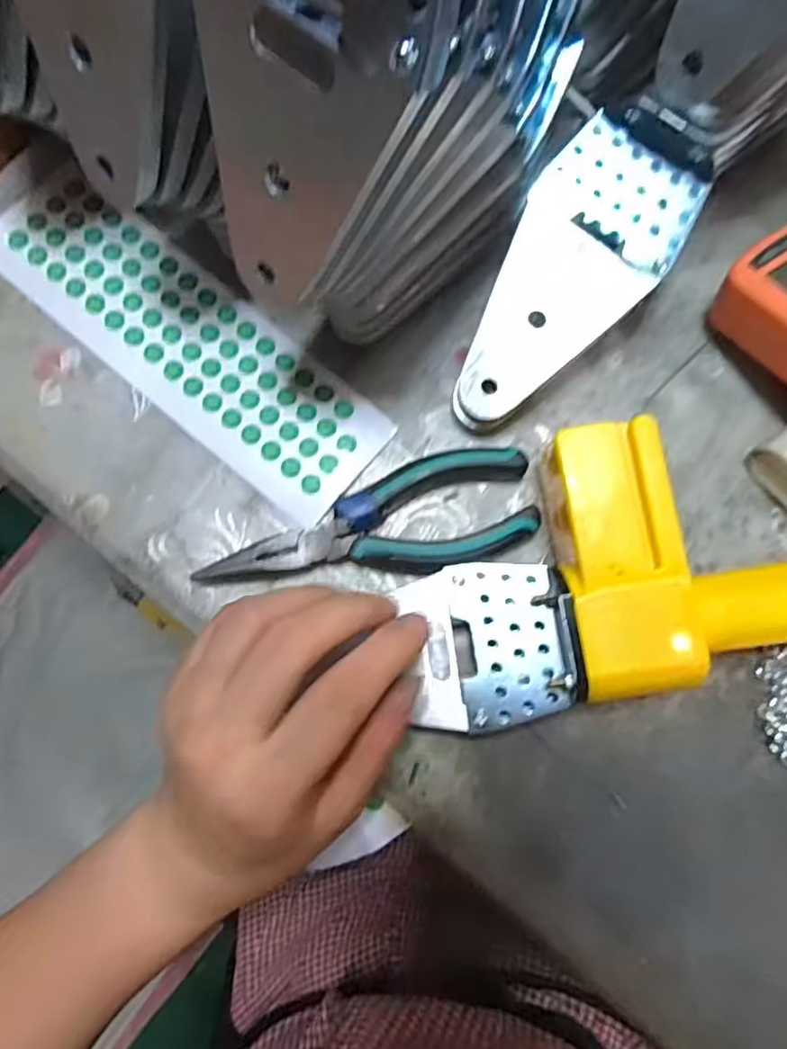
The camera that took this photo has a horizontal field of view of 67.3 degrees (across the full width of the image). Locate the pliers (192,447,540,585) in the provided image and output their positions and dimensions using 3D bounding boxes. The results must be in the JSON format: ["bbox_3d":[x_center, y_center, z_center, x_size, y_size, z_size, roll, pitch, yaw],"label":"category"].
[{"bbox_3d":[-0.010,0.006,0.277,0.155,0.019,0.052,-20,83,-4],"label":"pliers"}]

